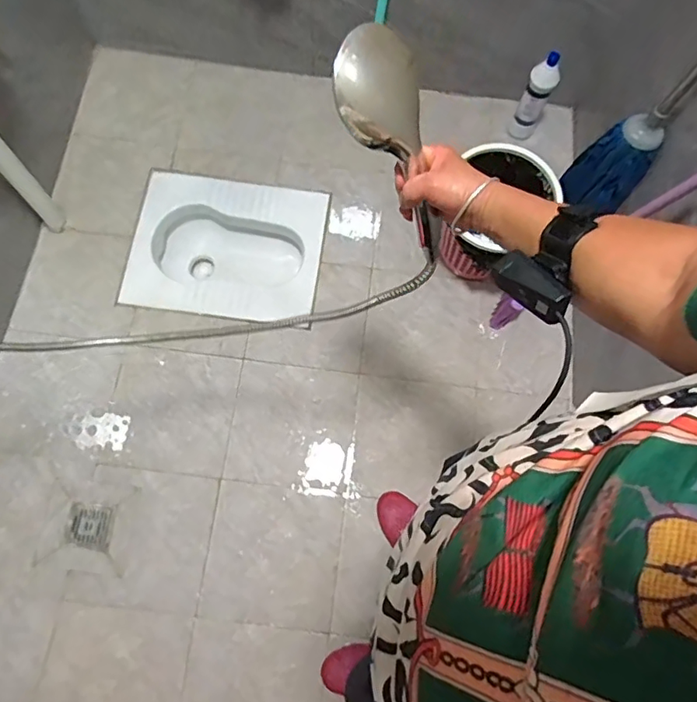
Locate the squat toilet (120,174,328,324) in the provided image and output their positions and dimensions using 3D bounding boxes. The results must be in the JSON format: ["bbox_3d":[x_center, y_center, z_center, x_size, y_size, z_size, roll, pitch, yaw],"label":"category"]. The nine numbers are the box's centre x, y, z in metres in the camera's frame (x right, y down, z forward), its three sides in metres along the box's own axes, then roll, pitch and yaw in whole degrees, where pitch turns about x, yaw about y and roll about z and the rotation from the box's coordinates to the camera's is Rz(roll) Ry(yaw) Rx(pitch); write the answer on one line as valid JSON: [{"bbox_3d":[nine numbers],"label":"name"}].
[{"bbox_3d":[-0.351,-0.272,1.615,0.532,0.275,0.418,7,75,0],"label":"squat toilet"}]

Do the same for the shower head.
[{"bbox_3d":[0.052,-0.199,0.539,0.083,0.245,0.047,-35,34,-11],"label":"shower head"}]

